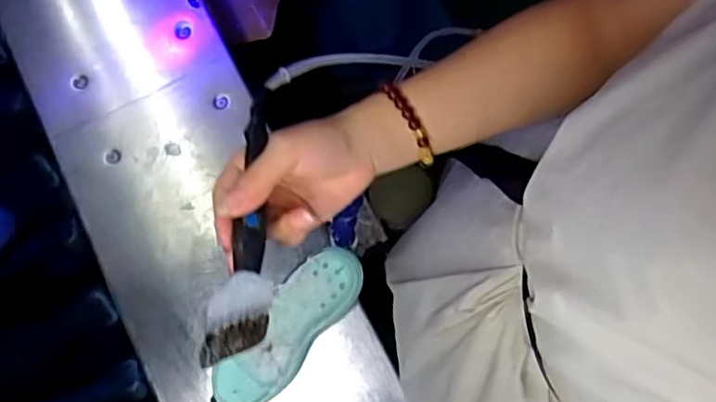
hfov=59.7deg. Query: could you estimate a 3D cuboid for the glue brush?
[{"bbox_3d":[-0.065,0.007,0.373,0.034,0.012,0.178,1,65,1],"label":"glue brush"}]

